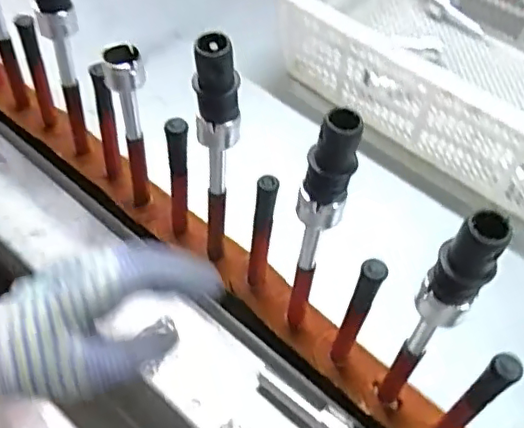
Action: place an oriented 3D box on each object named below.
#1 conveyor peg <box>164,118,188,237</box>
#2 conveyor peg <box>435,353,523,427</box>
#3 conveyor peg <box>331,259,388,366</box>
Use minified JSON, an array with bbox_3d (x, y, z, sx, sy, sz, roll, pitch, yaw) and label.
[{"bbox_3d":[-0.076,-0.031,0.543,0.017,0.150,0.022,-2,52,-7],"label":"conveyor peg"},{"bbox_3d":[0.147,0.134,0.415,0.013,0.139,0.017,-27,59,-24],"label":"conveyor peg"},{"bbox_3d":[0.074,0.080,0.462,0.016,0.143,0.015,22,53,12],"label":"conveyor peg"}]

